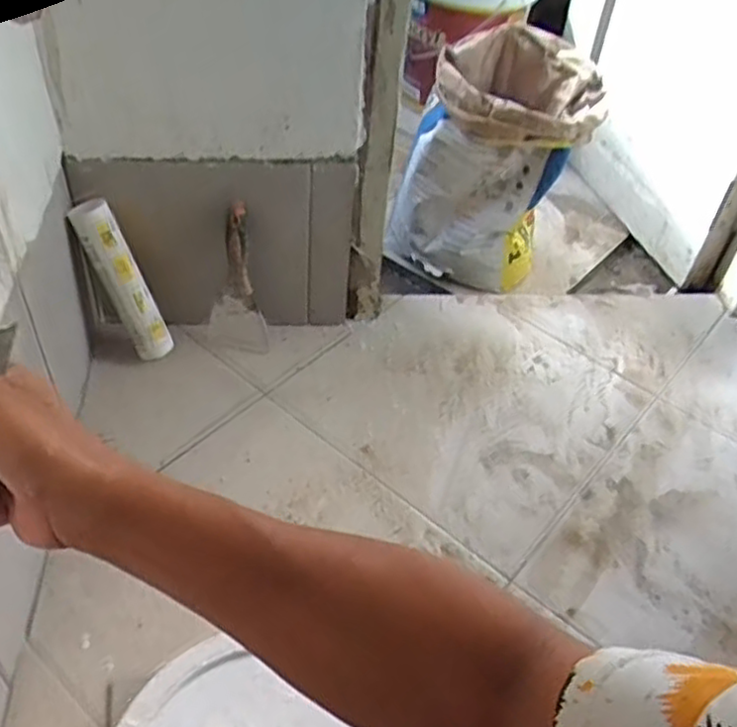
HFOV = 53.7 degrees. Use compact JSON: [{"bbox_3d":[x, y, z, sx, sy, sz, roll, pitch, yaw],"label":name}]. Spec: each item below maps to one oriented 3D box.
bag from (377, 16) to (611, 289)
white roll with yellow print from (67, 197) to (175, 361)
[{"bbox_3d":[0.182,-0.312,1.141,0.256,0.342,0.202,9,44,2],"label":"bag"},{"bbox_3d":[-0.316,-0.103,0.953,0.045,0.223,0.043,-13,32,8],"label":"white roll with yellow print"}]

